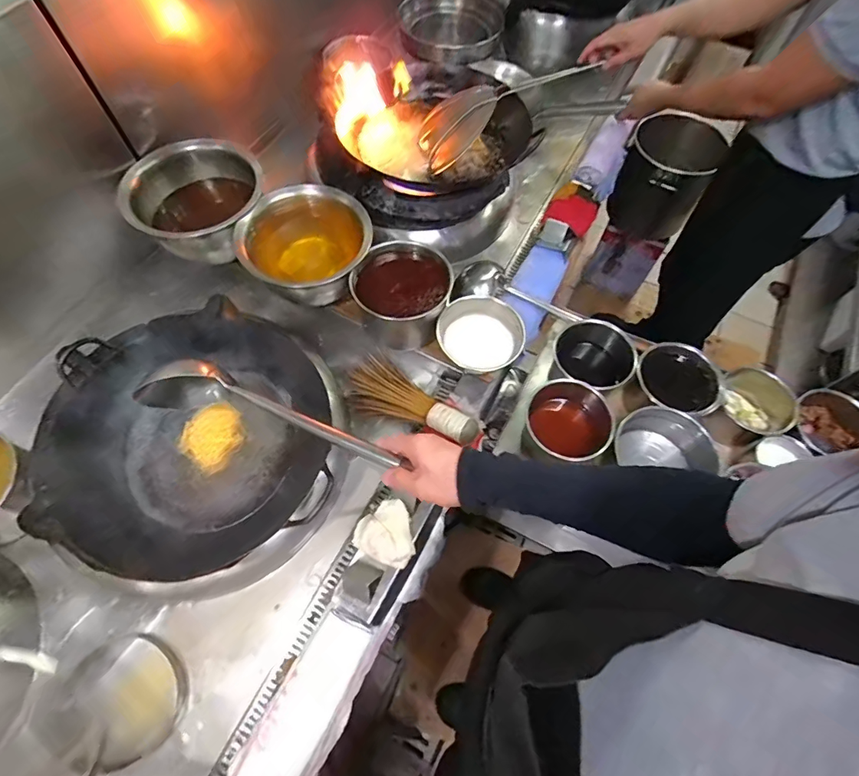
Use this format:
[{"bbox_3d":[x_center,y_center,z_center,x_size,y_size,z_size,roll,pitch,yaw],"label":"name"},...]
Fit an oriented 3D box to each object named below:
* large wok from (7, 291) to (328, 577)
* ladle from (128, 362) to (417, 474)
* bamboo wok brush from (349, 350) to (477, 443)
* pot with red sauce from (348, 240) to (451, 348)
[{"bbox_3d":[-0.403,0.066,0.772,0.447,0.116,0.436,0,64,0],"label":"large wok"},{"bbox_3d":[-0.230,0.046,0.624,0.426,0.084,0.085,19,65,17],"label":"ladle"},{"bbox_3d":[-0.034,0.027,0.847,0.286,0.061,0.107,24,65,32],"label":"bamboo wok brush"},{"bbox_3d":[-0.053,-0.187,0.902,0.186,0.137,0.162,5,64,2],"label":"pot with red sauce"}]

